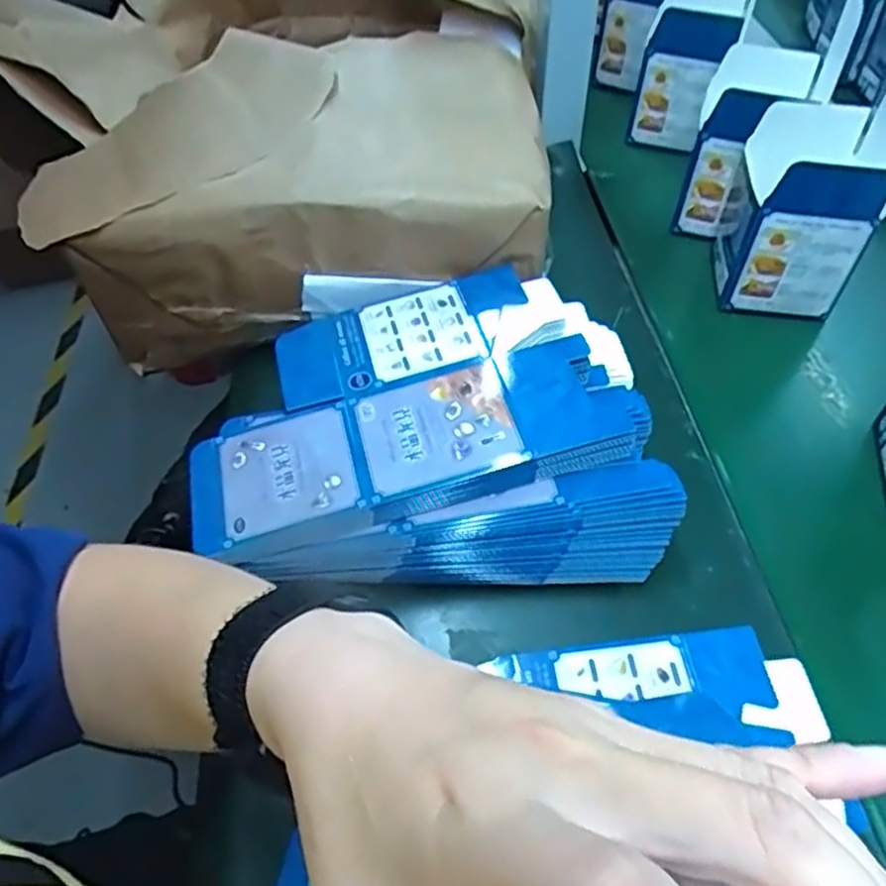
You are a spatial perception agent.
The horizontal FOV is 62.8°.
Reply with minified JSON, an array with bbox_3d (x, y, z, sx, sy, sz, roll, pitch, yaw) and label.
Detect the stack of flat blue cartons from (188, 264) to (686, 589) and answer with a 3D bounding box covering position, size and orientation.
[{"bbox_3d":[-0.010,-0.007,0.448,0.265,0.077,0.195,-5,51,-2],"label":"stack of flat blue cartons"}]

